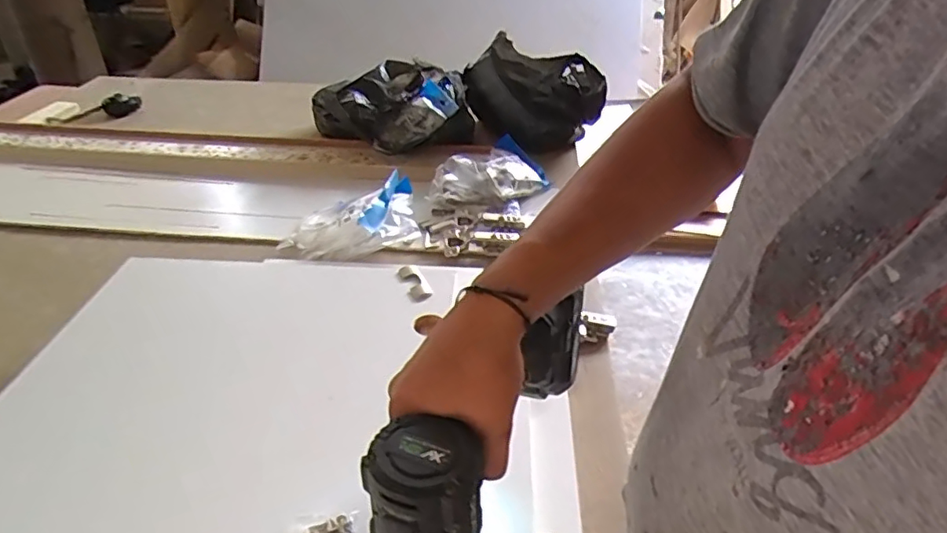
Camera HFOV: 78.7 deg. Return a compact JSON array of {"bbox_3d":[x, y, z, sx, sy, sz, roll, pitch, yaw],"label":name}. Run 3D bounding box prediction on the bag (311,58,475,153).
[{"bbox_3d":[-0.151,-0.309,1.140,0.281,0.123,0.238,-15,38,-23],"label":"bag"}]

